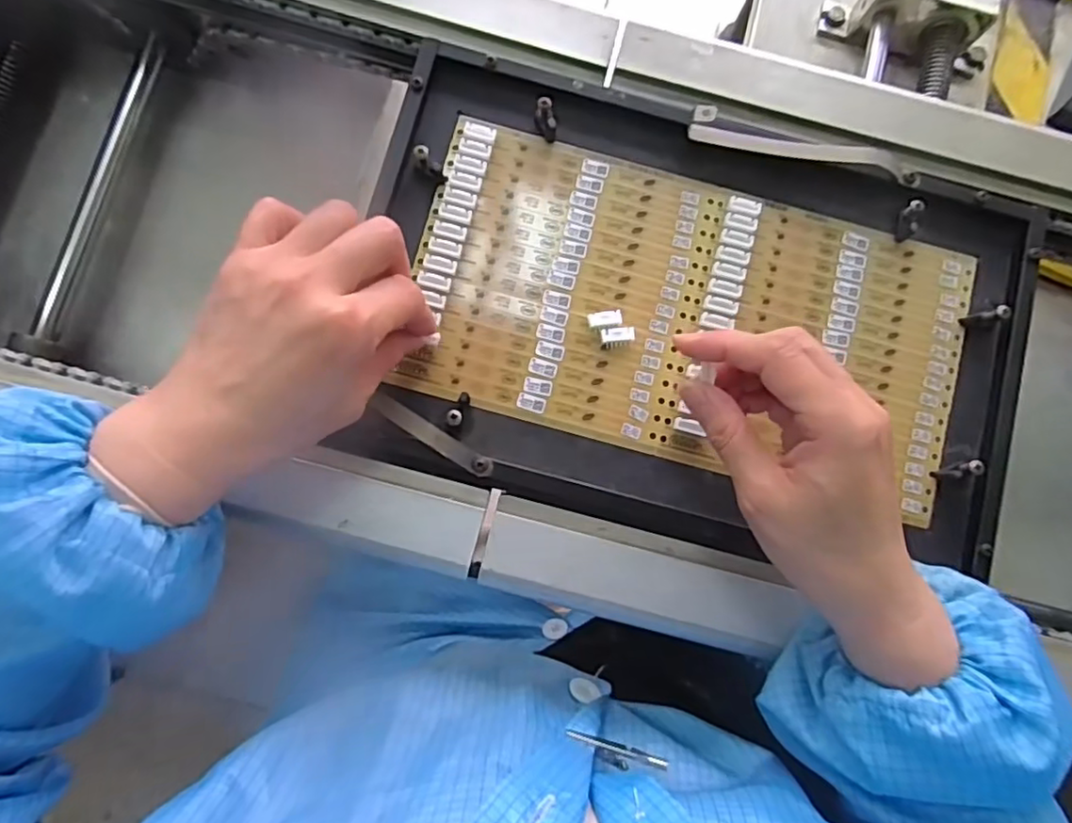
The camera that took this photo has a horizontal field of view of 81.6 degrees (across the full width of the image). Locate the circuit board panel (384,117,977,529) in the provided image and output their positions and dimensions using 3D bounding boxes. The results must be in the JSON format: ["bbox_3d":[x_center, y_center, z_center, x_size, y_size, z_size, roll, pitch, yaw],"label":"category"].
[{"bbox_3d":[0.087,-0.054,0.347,0.302,0.007,0.156,15,83,-1],"label":"circuit board panel"}]

